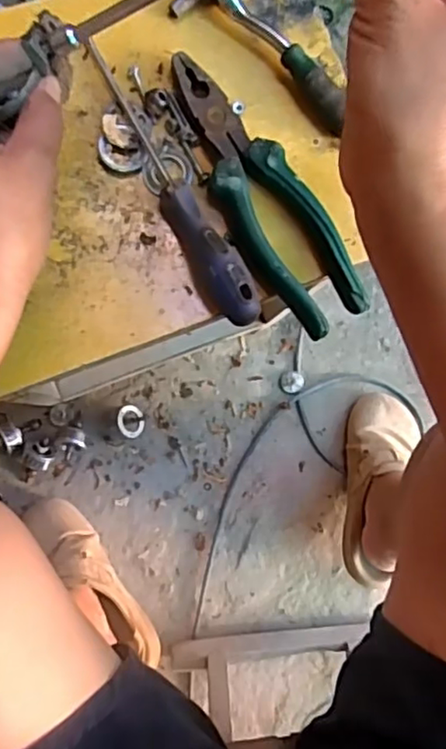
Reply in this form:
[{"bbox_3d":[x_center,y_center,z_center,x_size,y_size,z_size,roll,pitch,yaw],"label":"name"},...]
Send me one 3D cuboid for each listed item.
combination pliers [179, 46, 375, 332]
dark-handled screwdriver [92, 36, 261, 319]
[{"bbox_3d":[0.028,-0.117,0.406,0.060,0.025,0.190,-31,86,-6],"label":"combination pliers"},{"bbox_3d":[-0.032,-0.121,0.396,0.025,0.022,0.201,-27,86,-6],"label":"dark-handled screwdriver"}]

